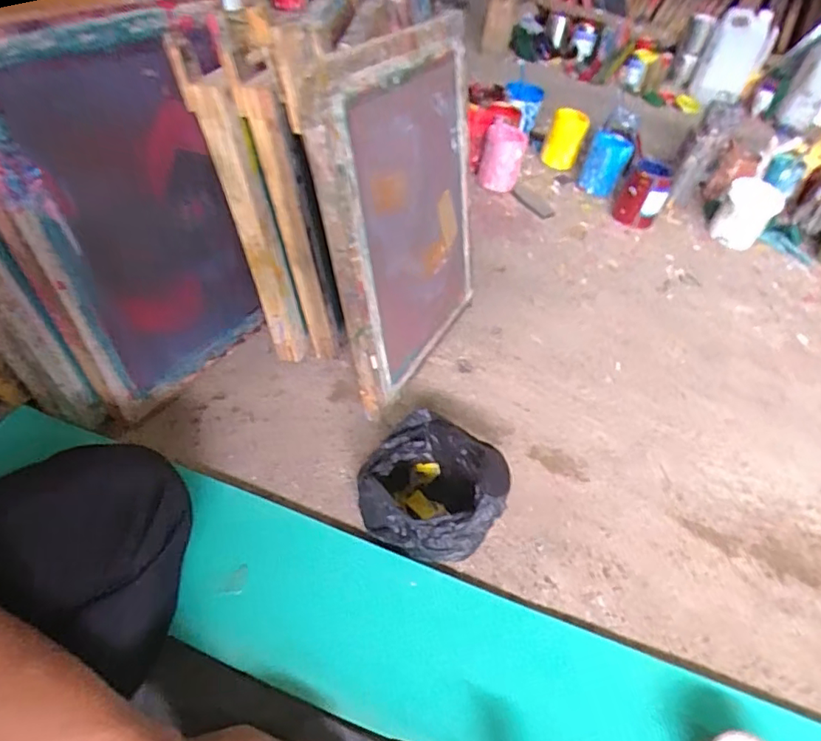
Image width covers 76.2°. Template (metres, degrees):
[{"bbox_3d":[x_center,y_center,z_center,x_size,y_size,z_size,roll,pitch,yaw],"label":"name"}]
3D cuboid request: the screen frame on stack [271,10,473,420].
[{"bbox_3d":[-0.003,-0.223,0.762,0.046,0.481,0.373,13,45,26],"label":"screen frame on stack"}]

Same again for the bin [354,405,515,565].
[{"bbox_3d":[0.029,0.141,0.652,0.176,0.146,0.168,25,48,17],"label":"bin"}]

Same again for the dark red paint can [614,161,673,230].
[{"bbox_3d":[0.588,-0.444,1.325,0.108,0.132,0.114,25,48,17],"label":"dark red paint can"}]

